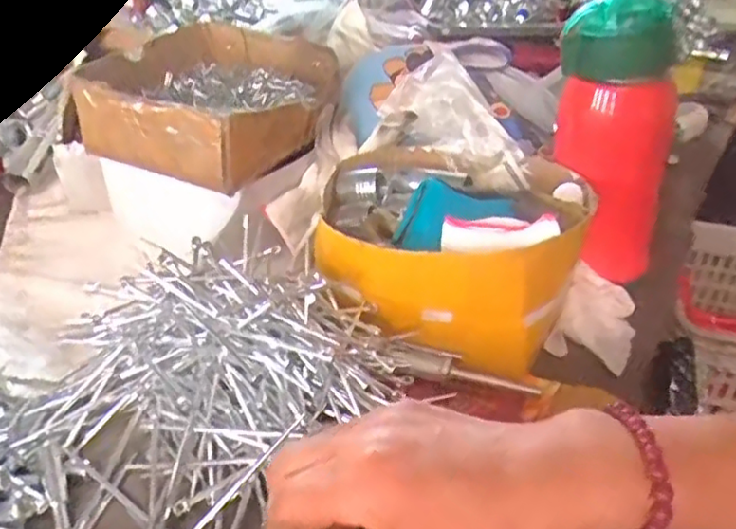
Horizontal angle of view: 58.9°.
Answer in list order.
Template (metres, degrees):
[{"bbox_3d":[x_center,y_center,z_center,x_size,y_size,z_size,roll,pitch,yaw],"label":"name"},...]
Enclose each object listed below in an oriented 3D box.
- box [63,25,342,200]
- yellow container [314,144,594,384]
[{"bbox_3d":[-0.122,-0.138,0.534,0.179,0.054,0.178,20,38,25],"label":"box"},{"bbox_3d":[0.054,-0.014,0.454,0.179,0.080,0.141,11,35,15],"label":"yellow container"}]

